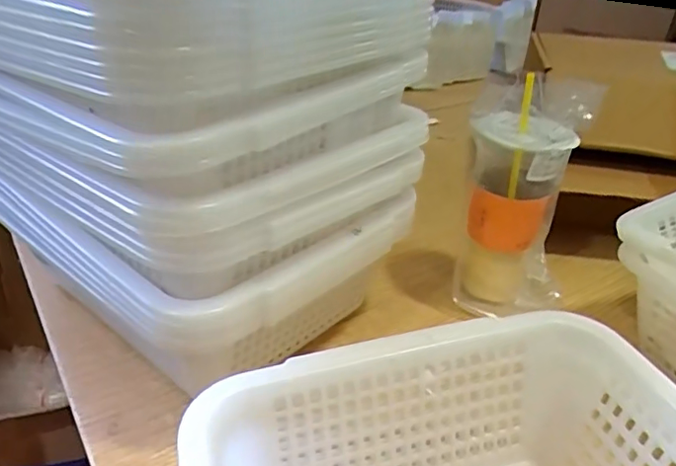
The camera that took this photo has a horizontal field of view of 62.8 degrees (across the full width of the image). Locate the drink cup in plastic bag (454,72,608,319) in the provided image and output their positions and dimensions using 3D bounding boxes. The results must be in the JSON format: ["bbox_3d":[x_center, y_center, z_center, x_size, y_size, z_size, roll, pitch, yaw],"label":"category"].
[{"bbox_3d":[0.168,-0.026,0.519,0.101,0.228,0.075,12,31,15],"label":"drink cup in plastic bag"}]

